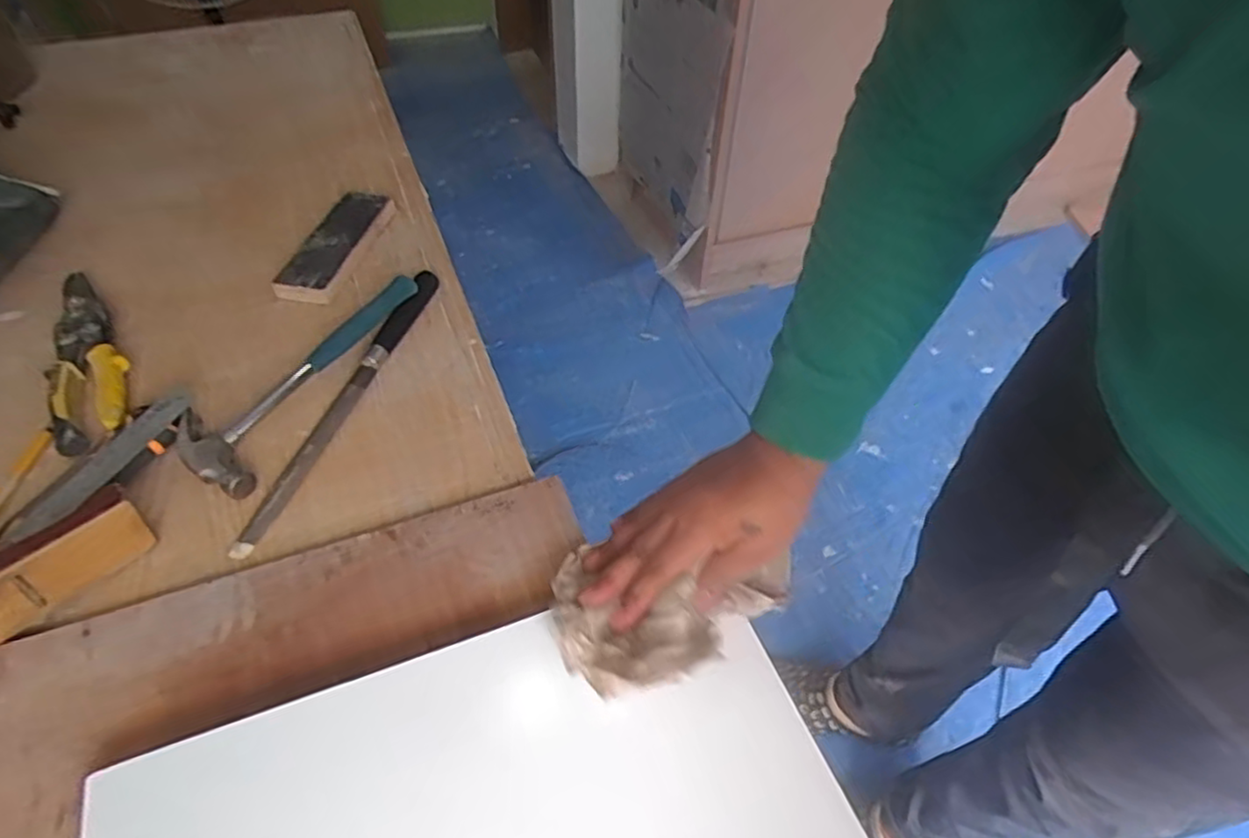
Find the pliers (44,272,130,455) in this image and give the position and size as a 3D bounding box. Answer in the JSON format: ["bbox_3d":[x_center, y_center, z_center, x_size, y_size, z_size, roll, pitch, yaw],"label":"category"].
[{"bbox_3d":[-0.497,-0.066,0.639,0.059,0.017,0.242,-23,53,-22],"label":"pliers"}]

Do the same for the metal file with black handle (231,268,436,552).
[{"bbox_3d":[-0.249,-0.028,0.618,0.026,0.026,0.327,14,49,9],"label":"metal file with black handle"}]

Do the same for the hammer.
[{"bbox_3d":[-0.294,-0.050,0.628,0.087,0.039,0.256,19,50,13],"label":"hammer"}]

